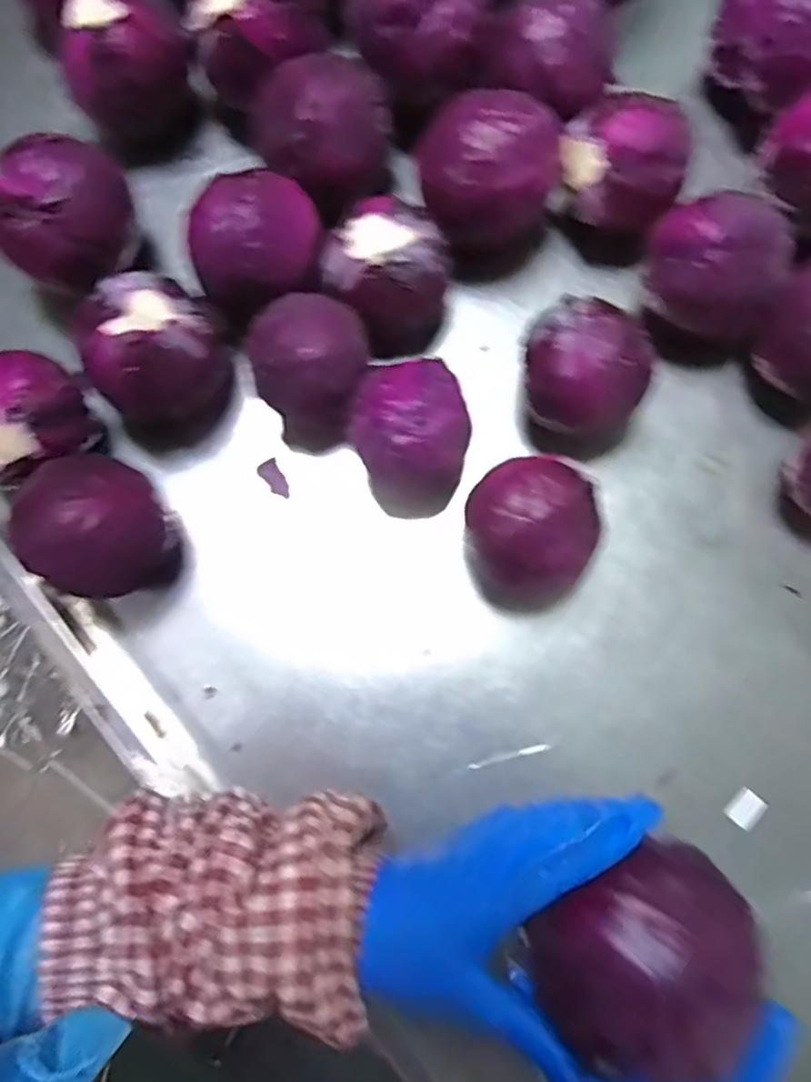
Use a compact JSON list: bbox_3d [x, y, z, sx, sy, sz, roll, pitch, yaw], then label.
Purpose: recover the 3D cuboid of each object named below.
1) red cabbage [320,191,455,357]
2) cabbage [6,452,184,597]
[{"bbox_3d":[-0.013,-0.212,0.543,0.088,0.100,0.096,0,79,1],"label":"red cabbage"},{"bbox_3d":[-0.222,-0.009,0.491,0.095,0.091,0.099,0,79,1],"label":"cabbage"}]

